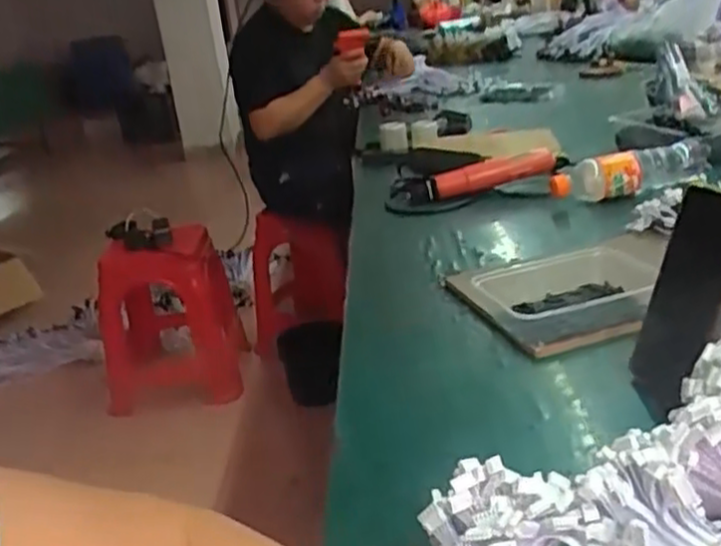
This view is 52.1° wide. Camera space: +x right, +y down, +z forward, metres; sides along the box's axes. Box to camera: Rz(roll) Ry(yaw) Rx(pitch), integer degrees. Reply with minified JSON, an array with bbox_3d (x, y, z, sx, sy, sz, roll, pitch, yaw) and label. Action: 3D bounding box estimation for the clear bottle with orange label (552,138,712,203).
[{"bbox_3d":[0.400,-0.144,1.085,0.224,0.078,0.059,-15,18,-12],"label":"clear bottle with orange label"}]

